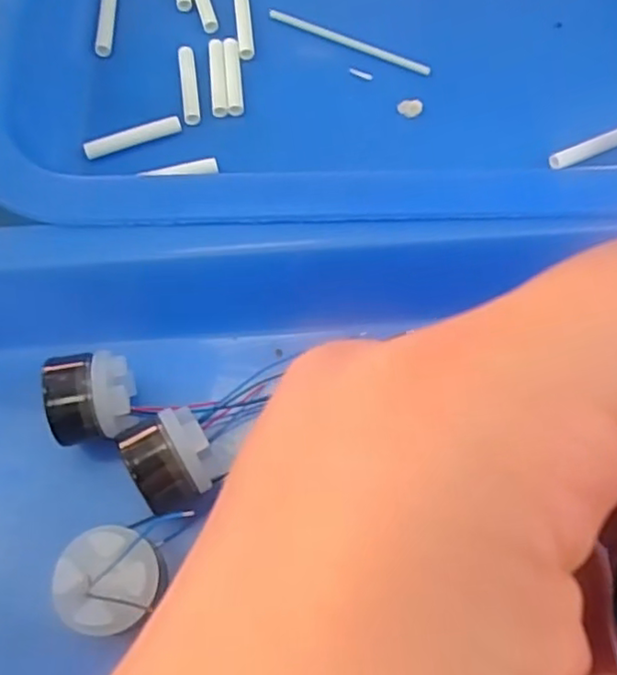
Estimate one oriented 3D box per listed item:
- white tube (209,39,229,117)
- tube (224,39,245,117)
[{"bbox_3d":[-0.030,-0.087,0.210,0.005,0.004,0.032,-4,66,-4],"label":"white tube"},{"bbox_3d":[-0.025,-0.088,0.210,0.005,0.004,0.031,-5,66,-4],"label":"tube"}]

